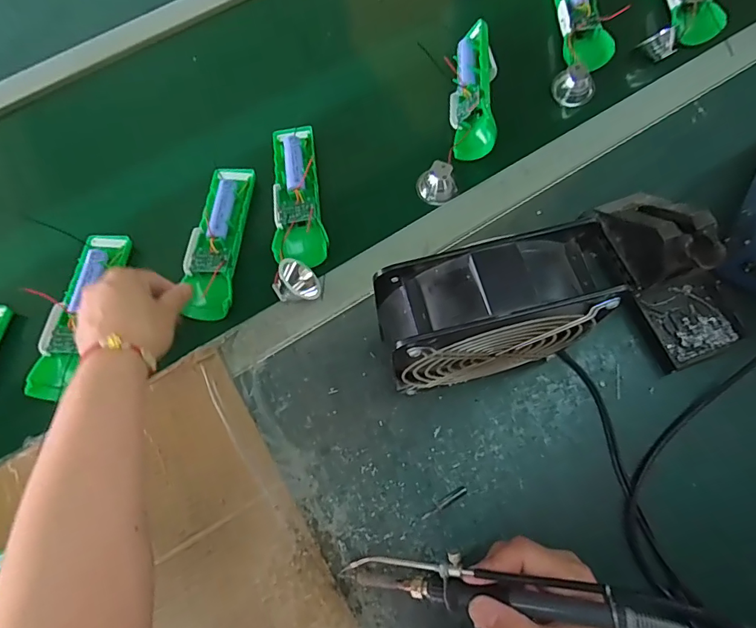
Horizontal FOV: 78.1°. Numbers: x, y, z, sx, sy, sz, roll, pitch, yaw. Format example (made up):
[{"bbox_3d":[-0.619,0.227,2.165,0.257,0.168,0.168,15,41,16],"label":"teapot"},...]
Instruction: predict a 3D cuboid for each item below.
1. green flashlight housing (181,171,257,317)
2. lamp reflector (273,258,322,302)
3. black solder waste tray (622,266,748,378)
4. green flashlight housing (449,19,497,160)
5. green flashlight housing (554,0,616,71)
[{"bbox_3d":[-0.157,-0.074,0.453,0.049,0.024,0.160,2,69,4],"label":"green flashlight housing"},{"bbox_3d":[-0.075,-0.027,0.429,0.038,0.033,0.040,-1,69,3],"label":"lamp reflector"},{"bbox_3d":[0.273,0.005,0.418,0.080,0.021,0.075,-19,69,-4],"label":"black solder waste tray"},{"bbox_3d":[0.100,-0.238,0.487,0.043,0.049,0.146,1,84,3],"label":"green flashlight housing"},{"bbox_3d":[0.224,-0.331,0.517,0.047,0.030,0.145,-3,69,2],"label":"green flashlight housing"}]

